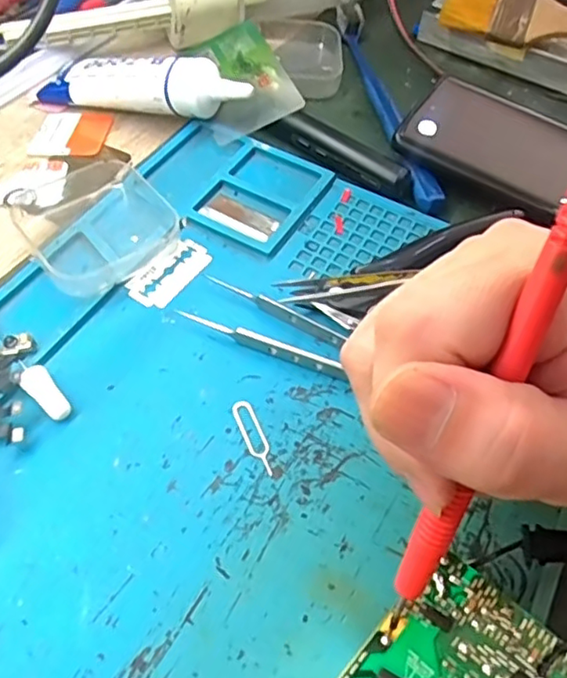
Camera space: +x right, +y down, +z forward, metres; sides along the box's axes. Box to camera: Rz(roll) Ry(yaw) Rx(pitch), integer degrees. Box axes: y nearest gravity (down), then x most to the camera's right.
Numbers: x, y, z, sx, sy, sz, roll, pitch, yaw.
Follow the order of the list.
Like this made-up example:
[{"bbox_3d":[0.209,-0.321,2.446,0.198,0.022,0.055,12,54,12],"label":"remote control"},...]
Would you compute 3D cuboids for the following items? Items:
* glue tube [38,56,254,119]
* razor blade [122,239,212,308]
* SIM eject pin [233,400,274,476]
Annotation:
[{"bbox_3d":[-0.078,-0.141,0.335,0.124,0.019,0.031,11,91,19],"label":"glue tube"},{"bbox_3d":[-0.052,-0.032,0.278,0.023,0.004,0.042,28,58,15],"label":"razor blade"},{"bbox_3d":[-0.011,0.037,0.232,0.008,0.004,0.033,-20,59,-16],"label":"SIM eject pin"}]

